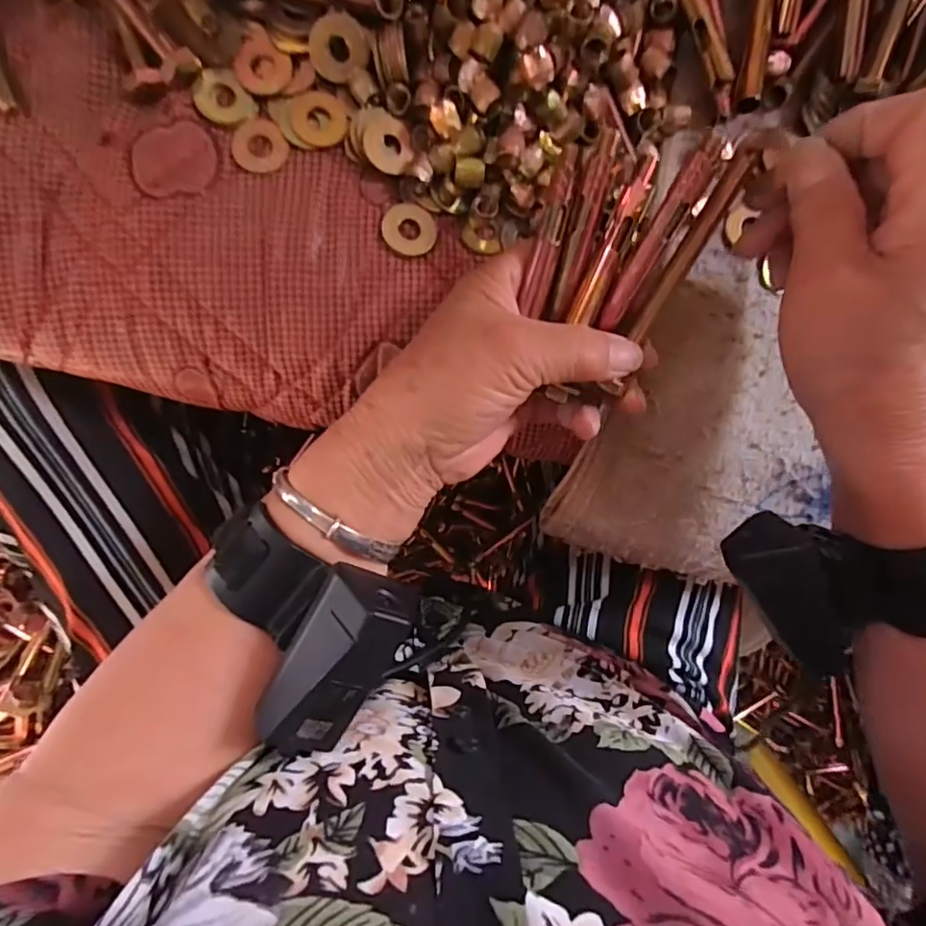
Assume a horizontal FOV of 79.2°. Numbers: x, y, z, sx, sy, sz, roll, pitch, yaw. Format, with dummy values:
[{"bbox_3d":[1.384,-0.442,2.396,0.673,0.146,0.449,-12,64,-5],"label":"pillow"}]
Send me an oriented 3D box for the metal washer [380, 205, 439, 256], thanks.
[{"bbox_3d":[-0.024,-0.108,0.255,0.024,0.005,0.025,12,88,-1],"label":"metal washer"}]

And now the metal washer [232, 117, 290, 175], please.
[{"bbox_3d":[-0.091,-0.141,0.248,0.025,0.004,0.024,0,88,-1],"label":"metal washer"}]

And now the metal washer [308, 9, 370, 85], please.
[{"bbox_3d":[-0.056,-0.185,0.249,0.026,0.004,0.024,-4,114,-8],"label":"metal washer"}]

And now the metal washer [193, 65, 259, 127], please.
[{"bbox_3d":[-0.108,-0.163,0.248,0.022,0.006,0.028,-40,89,-2],"label":"metal washer"}]

